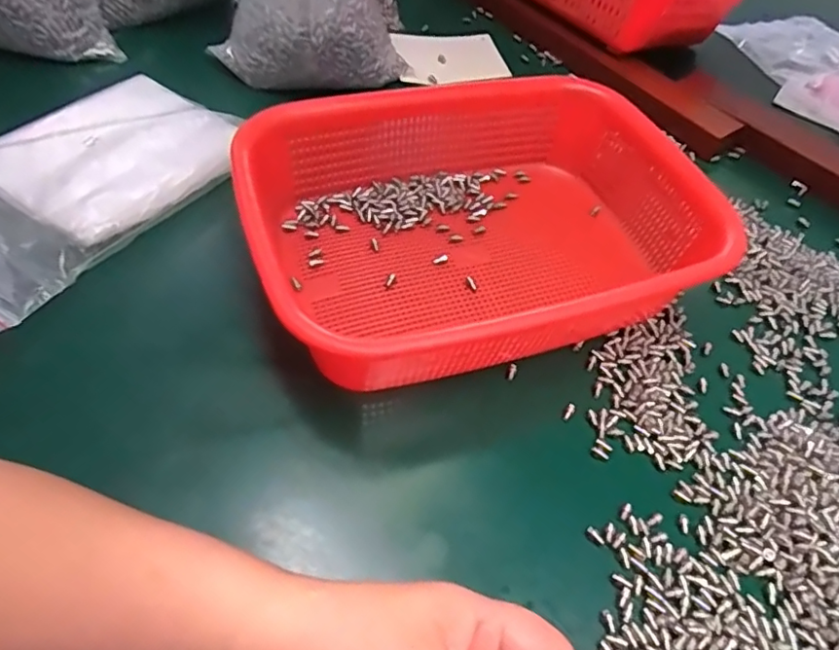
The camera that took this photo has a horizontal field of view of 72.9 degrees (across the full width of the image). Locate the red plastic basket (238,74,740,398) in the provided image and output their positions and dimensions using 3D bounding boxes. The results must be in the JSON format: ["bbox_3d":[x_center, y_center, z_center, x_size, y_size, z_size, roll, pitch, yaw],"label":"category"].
[{"bbox_3d":[0.040,-0.068,0.365,0.280,0.107,0.196,-11,55,-14],"label":"red plastic basket"}]

